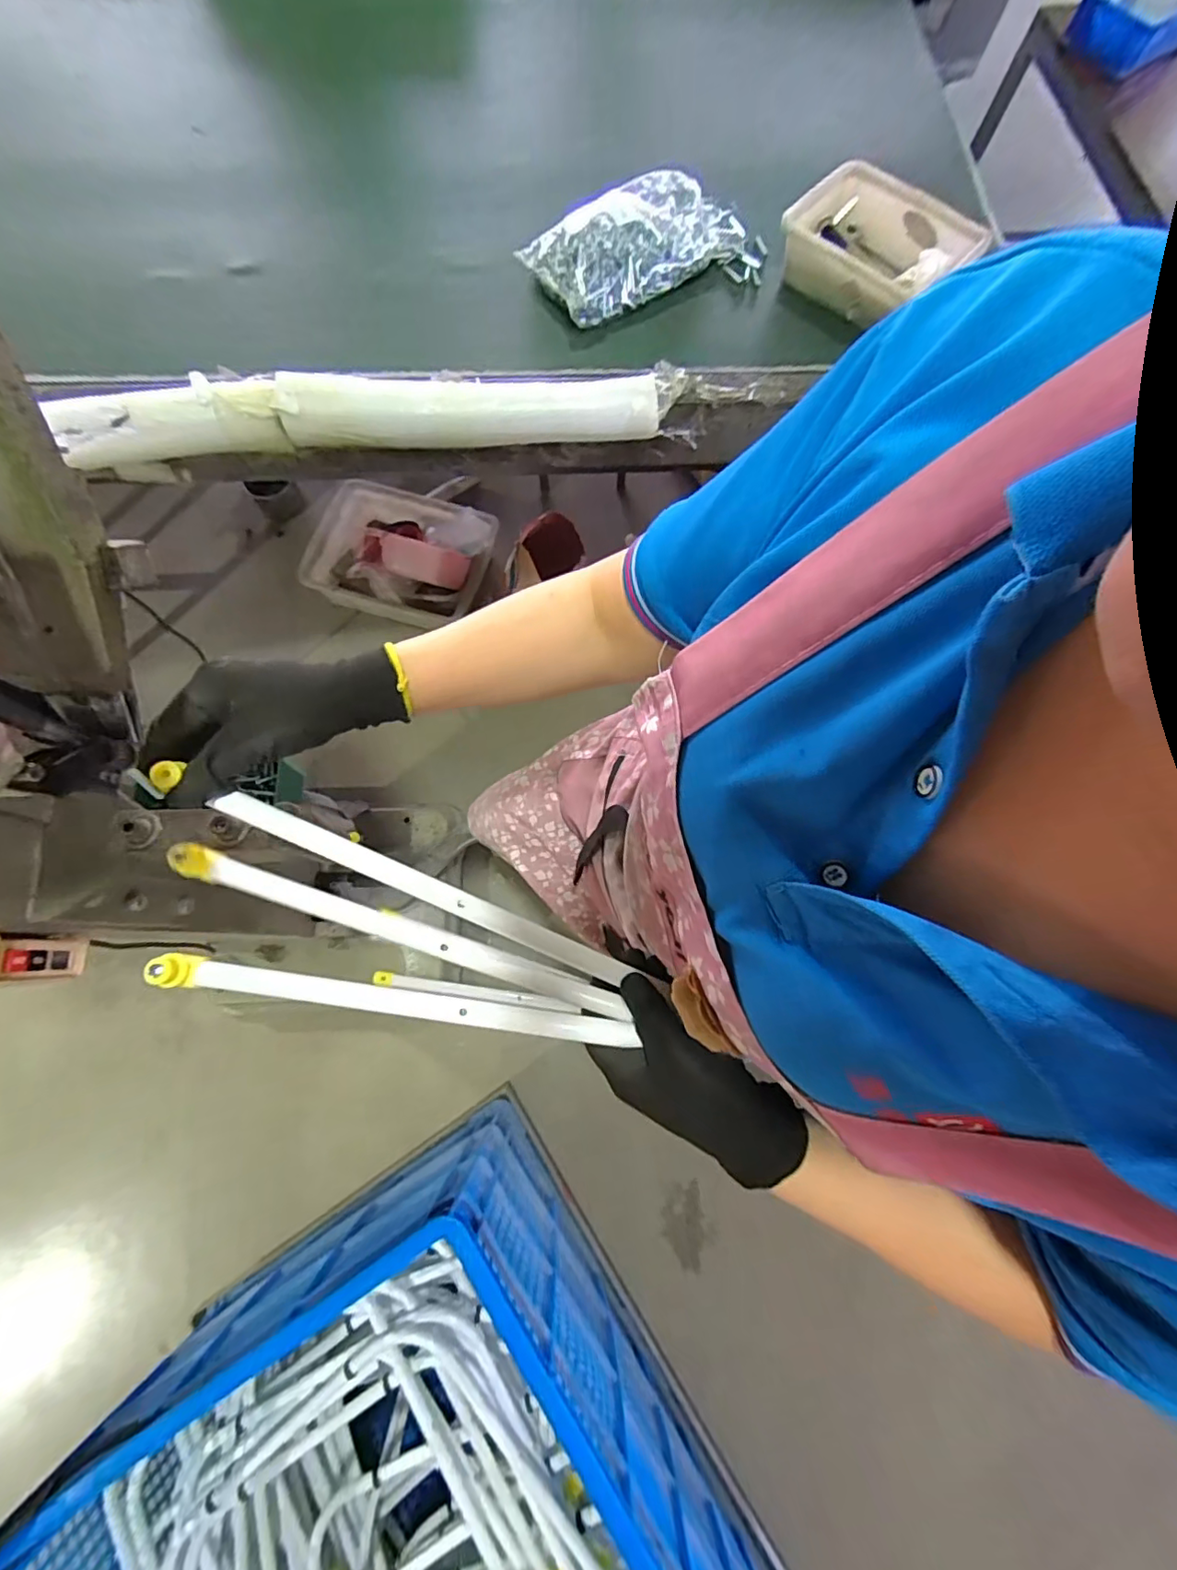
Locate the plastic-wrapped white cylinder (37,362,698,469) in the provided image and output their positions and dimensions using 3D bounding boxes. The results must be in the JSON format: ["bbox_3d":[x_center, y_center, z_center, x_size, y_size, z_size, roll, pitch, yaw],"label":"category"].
[{"bbox_3d":[-0.262,-0.477,0.718,0.755,0.068,0.099,-5,74,-3],"label":"plastic-wrapped white cylinder"}]

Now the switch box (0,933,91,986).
[{"bbox_3d":[-0.555,0.170,0.547,0.040,0.116,0.048,-4,74,-3],"label":"switch box"}]

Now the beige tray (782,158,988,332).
[{"bbox_3d":[0.398,-0.749,0.777,0.240,0.076,0.193,37,76,8],"label":"beige tray"}]

